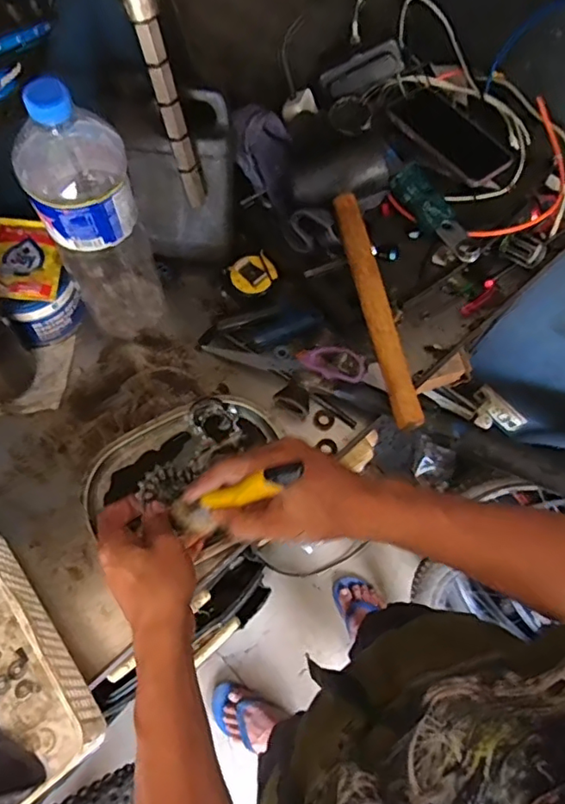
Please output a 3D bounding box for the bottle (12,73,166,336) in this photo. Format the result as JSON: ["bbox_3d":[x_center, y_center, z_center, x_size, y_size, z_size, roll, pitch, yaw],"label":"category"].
[{"bbox_3d":[-0.170,-0.159,0.534,0.083,0.312,0.072,-19,71,-9],"label":"bottle"}]

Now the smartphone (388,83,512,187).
[{"bbox_3d":[0.205,-0.332,0.689,0.085,0.012,0.161,-39,75,-15],"label":"smartphone"}]

